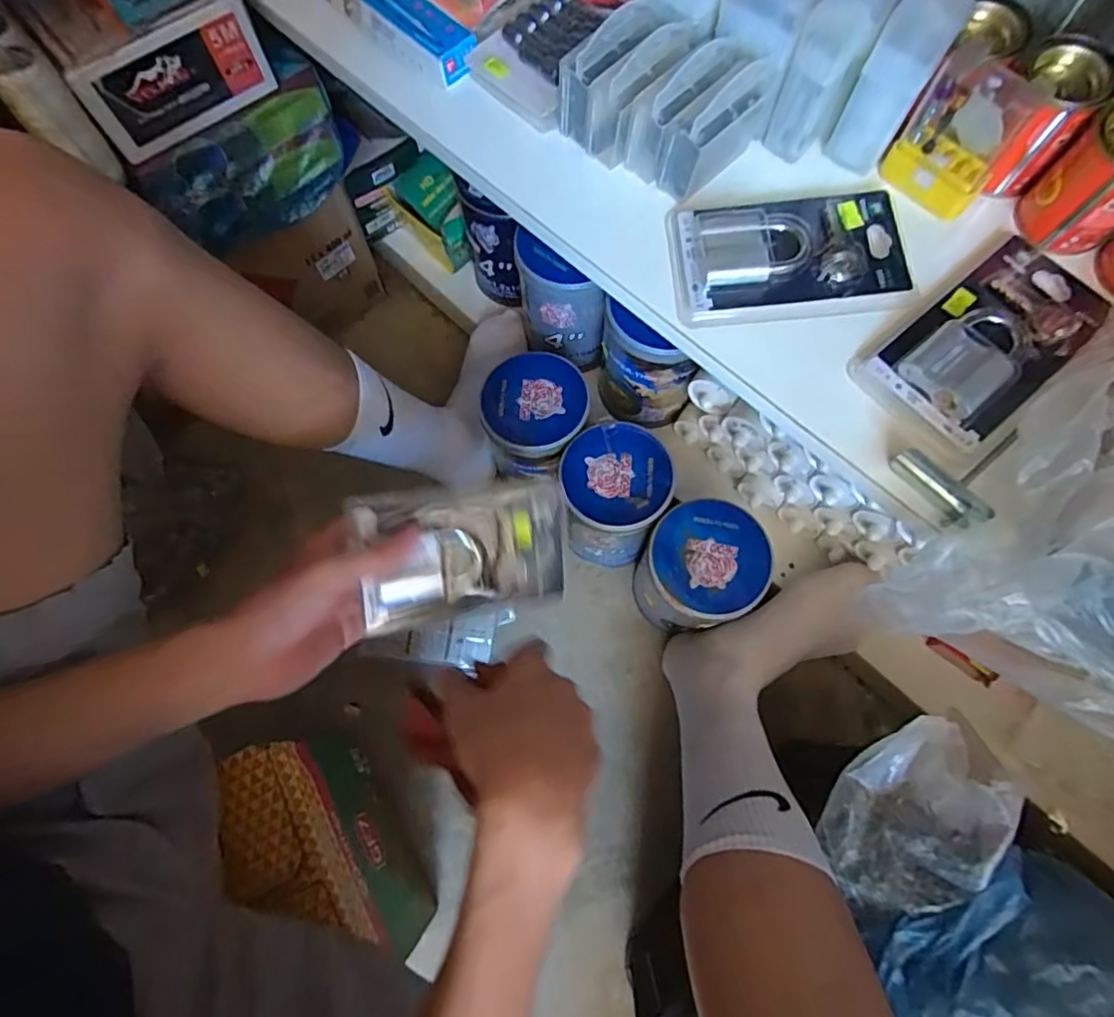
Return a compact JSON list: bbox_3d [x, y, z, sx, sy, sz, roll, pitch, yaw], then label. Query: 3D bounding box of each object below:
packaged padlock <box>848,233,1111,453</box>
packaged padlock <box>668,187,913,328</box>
[{"bbox_3d":[0.273,-0.110,0.363,0.152,0.026,0.086,-38,75,-11],"label":"packaged padlock"},{"bbox_3d":[0.156,-0.172,0.387,0.149,0.022,0.091,-2,72,0],"label":"packaged padlock"}]

